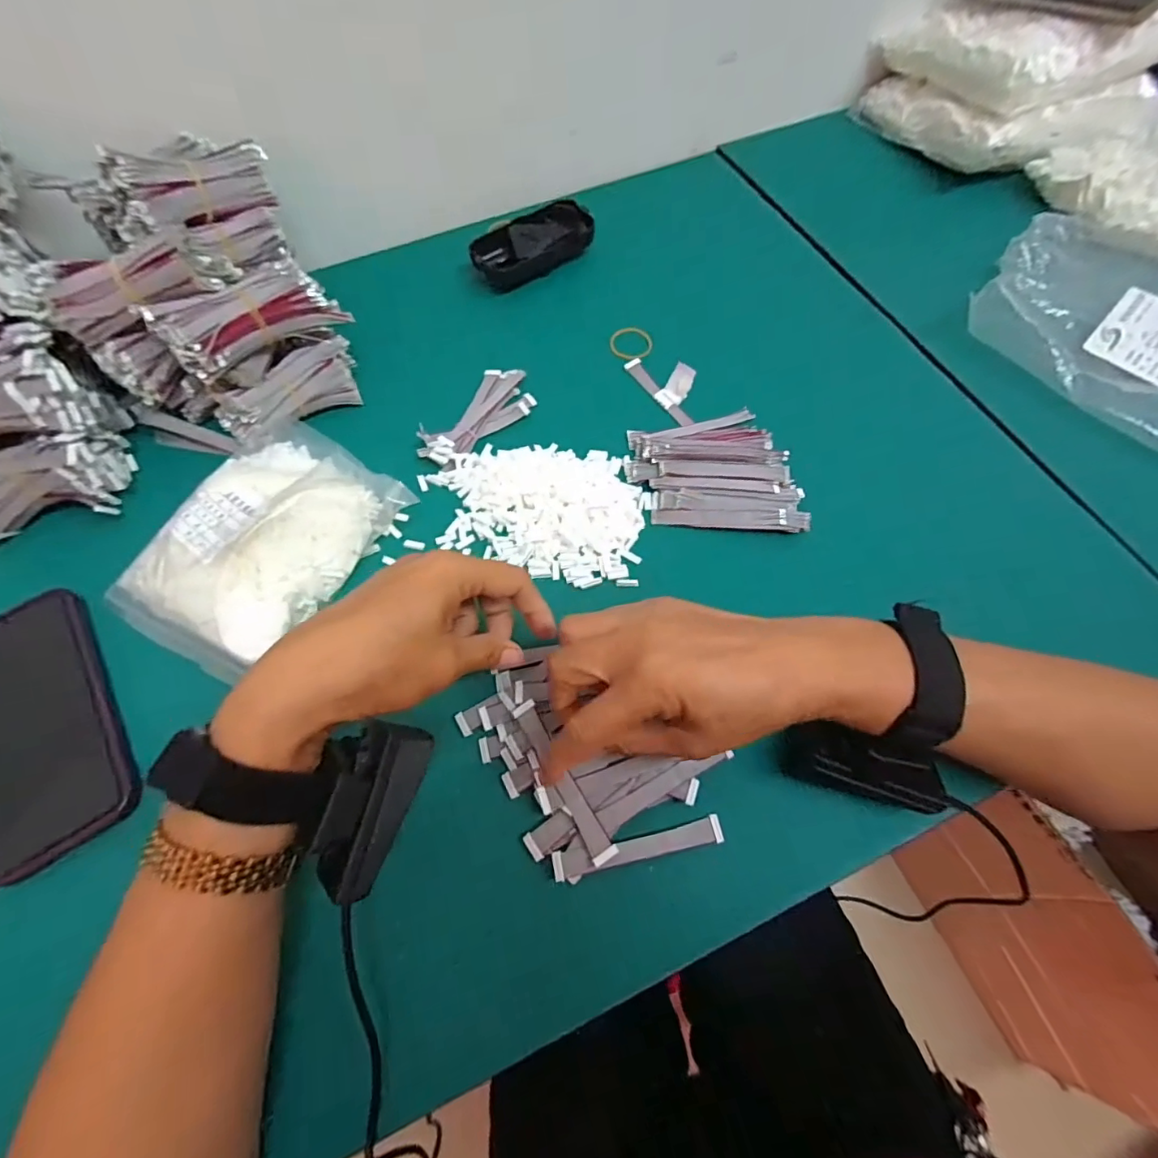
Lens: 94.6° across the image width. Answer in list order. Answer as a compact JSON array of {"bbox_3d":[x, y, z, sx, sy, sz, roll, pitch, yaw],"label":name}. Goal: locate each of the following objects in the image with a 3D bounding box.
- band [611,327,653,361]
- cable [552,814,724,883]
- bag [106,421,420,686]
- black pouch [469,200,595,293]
[{"bbox_3d":[0.043,-0.193,0.436,0.035,0.007,0.032,-2,72,5],"label":"band"},{"bbox_3d":[0.031,0.138,0.276,0.088,0.010,0.013,-11,65,-4],"label":"cable"},{"bbox_3d":[-0.206,-0.033,0.335,0.128,0.040,0.166,27,68,13],"label":"bag"},{"bbox_3d":[-0.039,-0.295,0.476,0.108,0.027,0.049,-37,70,-15],"label":"black pouch"}]

